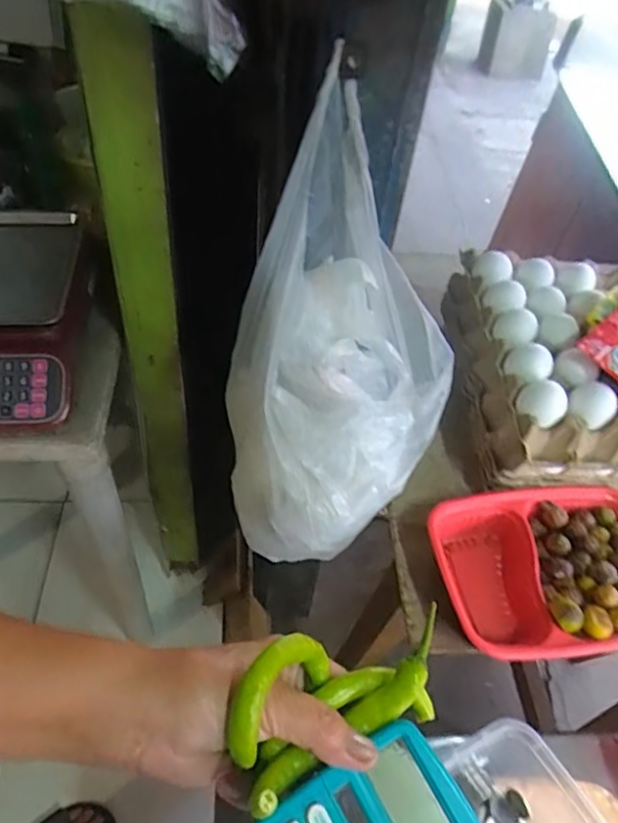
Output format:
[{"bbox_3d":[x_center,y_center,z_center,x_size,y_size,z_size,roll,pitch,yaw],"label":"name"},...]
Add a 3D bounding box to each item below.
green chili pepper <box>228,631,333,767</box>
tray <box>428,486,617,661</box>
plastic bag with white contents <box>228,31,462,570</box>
[{"bbox_3d":[-0.015,0.136,0.293,0.025,0.040,0.063,37,56,23],"label":"green chili pepper"},{"bbox_3d":[0.218,0.145,0.536,0.212,0.052,0.149,-7,51,-12],"label":"tray"},{"bbox_3d":[0.022,-0.063,0.544,0.183,0.157,0.394,3,92,-4],"label":"plastic bag with white contents"}]

